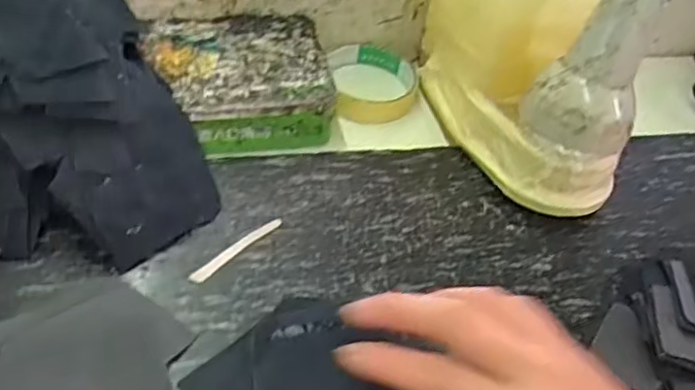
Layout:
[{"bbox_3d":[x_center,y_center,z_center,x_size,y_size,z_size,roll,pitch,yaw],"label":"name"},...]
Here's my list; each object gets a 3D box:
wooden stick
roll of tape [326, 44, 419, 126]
[{"bbox_3d":[-0.066,0.033,0.377,0.009,0.006,0.066,37,52,22],"label":"wooden stick"},{"bbox_3d":[0.022,-0.094,0.524,0.071,0.025,0.088,-1,48,-12],"label":"roll of tape"}]

